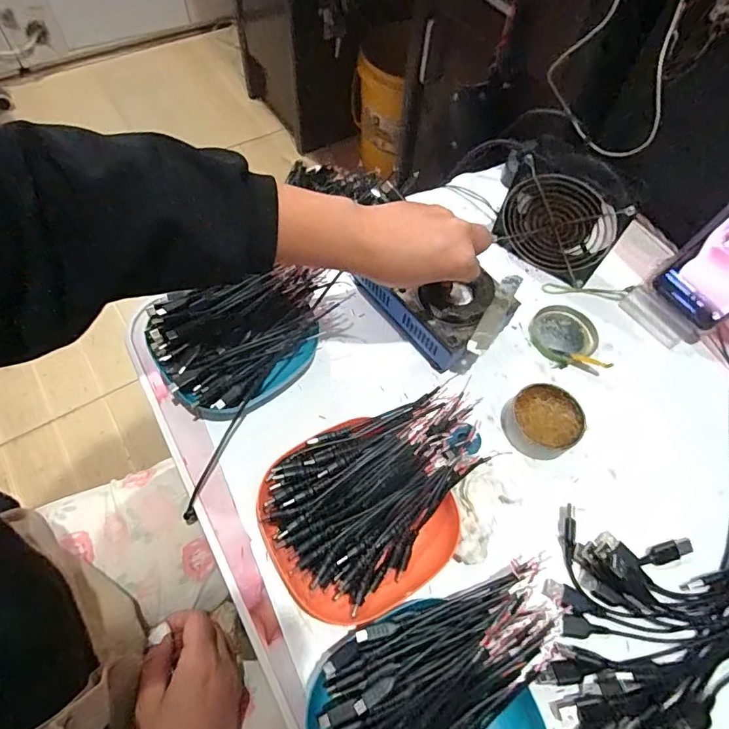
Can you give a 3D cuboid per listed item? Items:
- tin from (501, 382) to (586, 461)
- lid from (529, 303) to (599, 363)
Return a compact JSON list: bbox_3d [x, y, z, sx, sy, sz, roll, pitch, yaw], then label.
[{"bbox_3d":[0.162,0.053,0.434,0.068,0.028,0.062,1,61,-2],"label":"tin"},{"bbox_3d":[0.208,-0.034,0.500,0.070,0.006,0.066,1,61,-2],"label":"lid"}]

